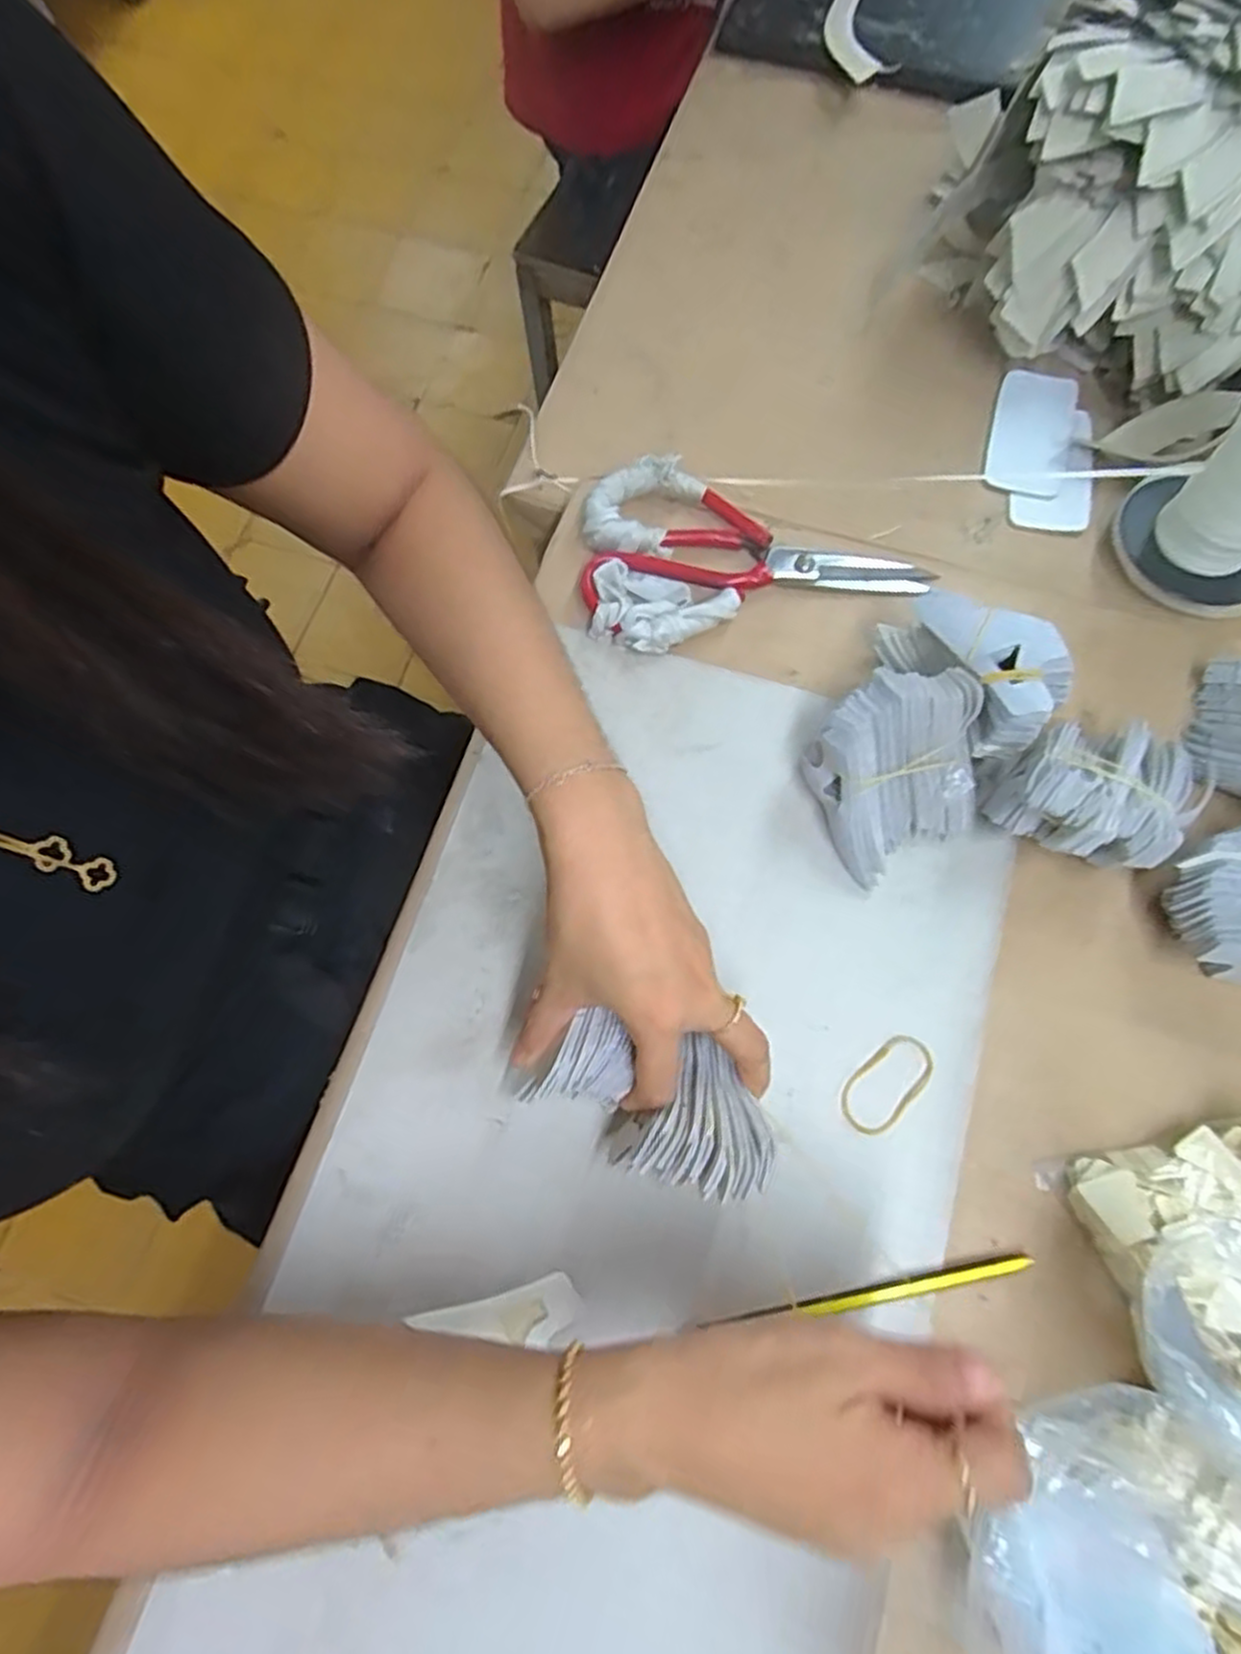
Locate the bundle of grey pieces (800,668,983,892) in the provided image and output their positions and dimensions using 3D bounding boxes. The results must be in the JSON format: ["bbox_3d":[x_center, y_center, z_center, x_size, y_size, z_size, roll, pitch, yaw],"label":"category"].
[{"bbox_3d":[0.147,-0.034,0.403,0.089,0.054,0.087,-29,74,-7],"label":"bundle of grey pieces"}]

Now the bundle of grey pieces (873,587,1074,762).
[{"bbox_3d":[0.183,-0.083,0.408,0.097,0.070,0.050,39,78,12],"label":"bundle of grey pieces"}]

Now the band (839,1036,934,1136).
[{"bbox_3d":[0.135,0.131,0.386,0.029,0.004,0.055,43,79,13],"label":"band"}]

